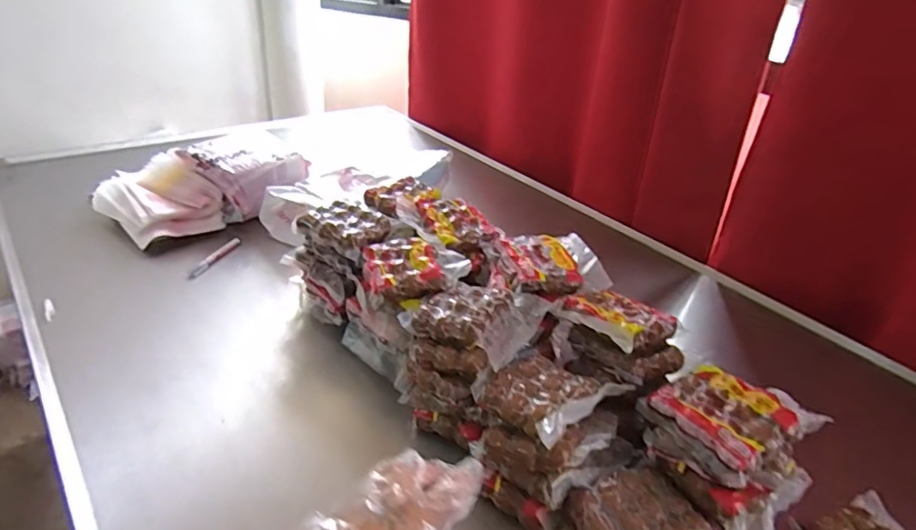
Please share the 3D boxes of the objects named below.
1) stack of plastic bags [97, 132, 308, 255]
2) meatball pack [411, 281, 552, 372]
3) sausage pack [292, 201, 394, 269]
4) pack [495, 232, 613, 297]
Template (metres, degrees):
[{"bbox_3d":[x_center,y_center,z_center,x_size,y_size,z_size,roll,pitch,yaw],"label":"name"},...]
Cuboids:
[{"bbox_3d":[-0.506,-0.165,1.104,0.376,0.124,0.212,-24,42,-37],"label":"stack of plastic bags"},{"bbox_3d":[0.029,0.063,0.679,0.123,0.043,0.131,22,36,24],"label":"meatball pack"},{"bbox_3d":[-0.165,-0.056,0.820,0.127,0.033,0.094,25,38,29],"label":"sausage pack"},{"bbox_3d":[0.129,-0.005,0.776,0.136,0.033,0.123,-5,34,-15],"label":"pack"}]

